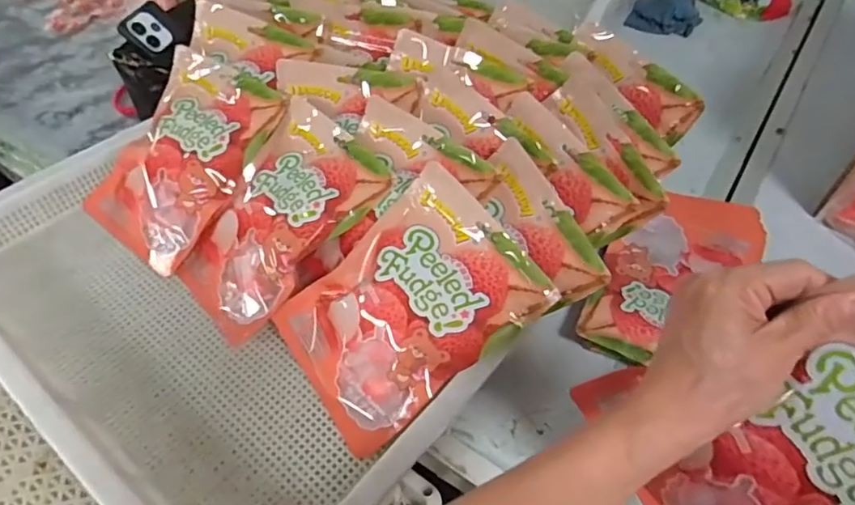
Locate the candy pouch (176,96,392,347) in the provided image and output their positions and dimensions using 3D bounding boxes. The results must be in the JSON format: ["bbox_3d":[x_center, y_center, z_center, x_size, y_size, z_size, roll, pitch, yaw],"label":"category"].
[{"bbox_3d":[-0.151,-0.035,0.543,0.147,0.028,0.215,40,88,27],"label":"candy pouch"}]

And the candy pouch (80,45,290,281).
[{"bbox_3d":[-0.260,-0.101,0.591,0.158,0.026,0.216,27,85,22],"label":"candy pouch"}]

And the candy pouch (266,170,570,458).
[{"bbox_3d":[-0.021,0.046,0.476,0.210,0.029,0.150,-42,72,7],"label":"candy pouch"}]

